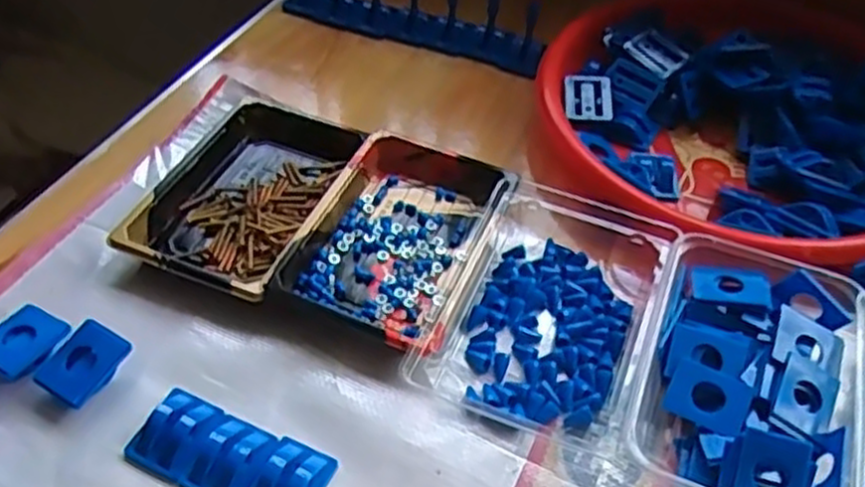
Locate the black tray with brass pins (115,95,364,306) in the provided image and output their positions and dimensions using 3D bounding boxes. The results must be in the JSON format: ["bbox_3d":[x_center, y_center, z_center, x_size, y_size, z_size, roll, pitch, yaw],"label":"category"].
[{"bbox_3d":[-0.122,-0.037,0.514,0.107,0.018,0.166,16,49,12],"label":"black tray with brass pins"}]

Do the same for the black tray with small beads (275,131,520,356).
[{"bbox_3d":[-0.020,-0.007,0.488,0.109,0.024,0.167,16,49,13],"label":"black tray with small beads"}]

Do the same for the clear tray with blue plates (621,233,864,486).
[{"bbox_3d":[0.172,0.071,0.418,0.110,0.036,0.156,17,49,13],"label":"clear tray with blue plates"}]

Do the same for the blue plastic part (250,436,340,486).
[{"bbox_3d":[-0.072,0.119,0.382,0.033,0.012,0.044,19,49,15],"label":"blue plastic part"}]

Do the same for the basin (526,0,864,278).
[{"bbox_3d":[0.224,-0.101,0.563,0.287,0.054,0.273,28,52,22],"label":"basin"}]

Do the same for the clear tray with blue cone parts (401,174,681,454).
[{"bbox_3d":[0.075,0.024,0.463,0.118,0.027,0.188,17,49,13],"label":"clear tray with blue cone parts"}]

